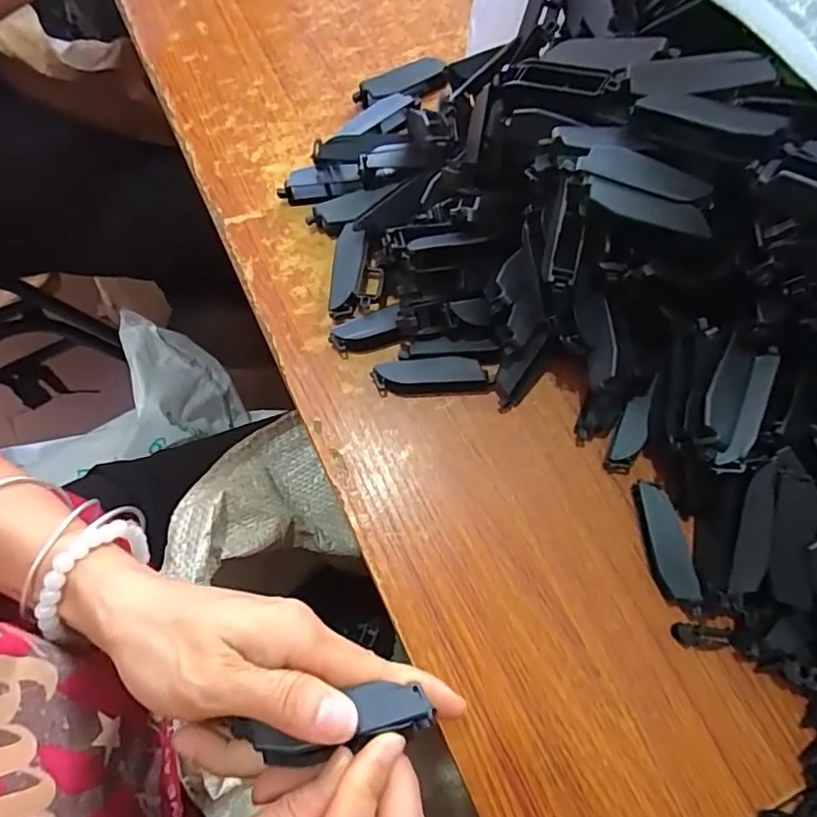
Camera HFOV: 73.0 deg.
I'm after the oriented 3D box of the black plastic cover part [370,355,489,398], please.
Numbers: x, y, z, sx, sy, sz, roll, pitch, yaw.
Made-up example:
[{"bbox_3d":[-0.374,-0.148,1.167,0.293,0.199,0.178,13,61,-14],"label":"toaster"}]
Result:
[{"bbox_3d":[0.014,-0.020,0.349,0.070,0.017,0.021,-4,73,-1],"label":"black plastic cover part"}]

